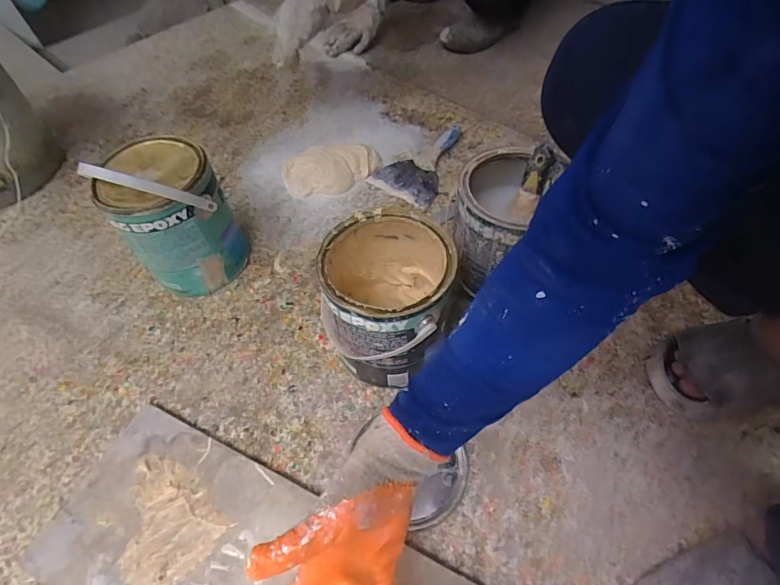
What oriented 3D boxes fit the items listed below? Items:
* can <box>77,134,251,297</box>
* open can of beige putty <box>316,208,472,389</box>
[{"bbox_3d":[-0.331,-0.122,0.662,0.148,0.244,0.145,-1,55,2],"label":"can"},{"bbox_3d":[-0.001,0.018,0.574,0.155,0.193,0.166,-1,55,2],"label":"open can of beige putty"}]

